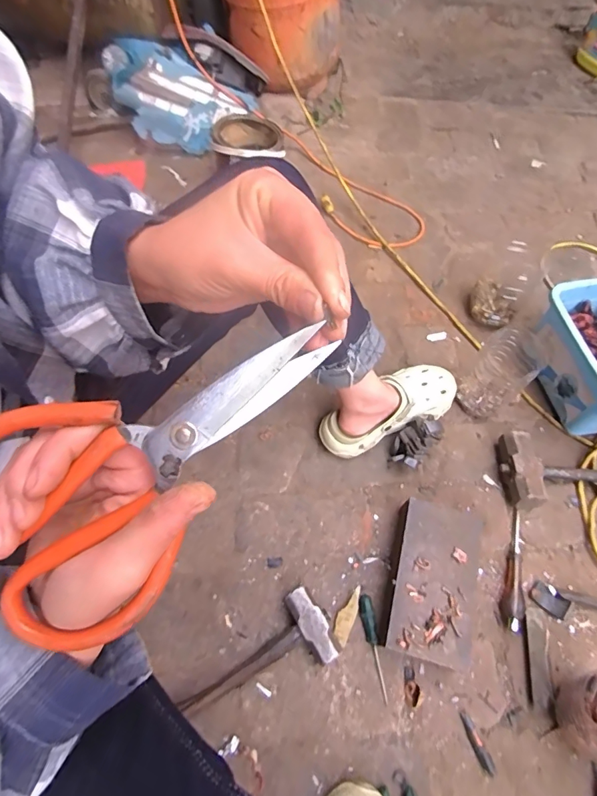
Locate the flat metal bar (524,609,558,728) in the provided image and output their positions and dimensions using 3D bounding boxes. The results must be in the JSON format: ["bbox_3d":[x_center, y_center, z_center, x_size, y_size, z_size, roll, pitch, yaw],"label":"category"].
[{"bbox_3d":[0.355,0.392,0.654,0.030,0.010,0.144,6,61,0],"label":"flat metal bar"}]

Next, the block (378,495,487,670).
[{"bbox_3d":[0.208,0.279,0.682,0.120,0.055,0.224,15,61,5],"label":"block"}]

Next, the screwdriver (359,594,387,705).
[{"bbox_3d":[0.114,0.370,0.660,0.022,0.024,0.139,-8,62,-7],"label":"screwdriver"}]

